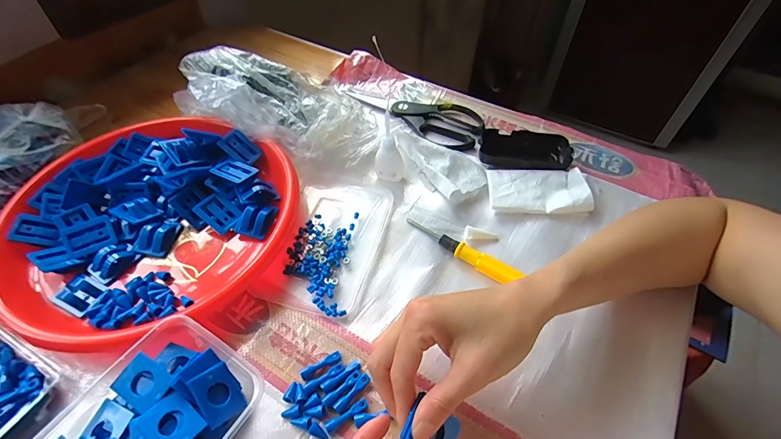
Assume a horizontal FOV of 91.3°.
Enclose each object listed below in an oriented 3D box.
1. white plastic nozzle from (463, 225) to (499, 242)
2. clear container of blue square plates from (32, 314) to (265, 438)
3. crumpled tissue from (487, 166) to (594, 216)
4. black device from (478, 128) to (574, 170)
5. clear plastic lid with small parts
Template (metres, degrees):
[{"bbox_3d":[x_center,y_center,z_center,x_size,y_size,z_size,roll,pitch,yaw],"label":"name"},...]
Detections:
[{"bbox_3d":[0.098,0.016,0.414,0.037,0.011,0.013,6,52,5],"label":"white plastic nozzle"},{"bbox_3d":[-0.186,0.167,0.283,0.120,0.038,0.169,26,56,19],"label":"clear container of blue square plates"},{"bbox_3d":[0.172,-0.033,0.448,0.112,0.019,0.061,3,51,2],"label":"crumpled tissue"},{"bbox_3d":[0.169,-0.088,0.480,0.111,0.016,0.060,5,51,4],"label":"black device"},{"bbox_3d":[-0.064,0.019,0.411,0.102,0.016,0.162,15,53,12],"label":"clear plastic lid with small parts"}]

